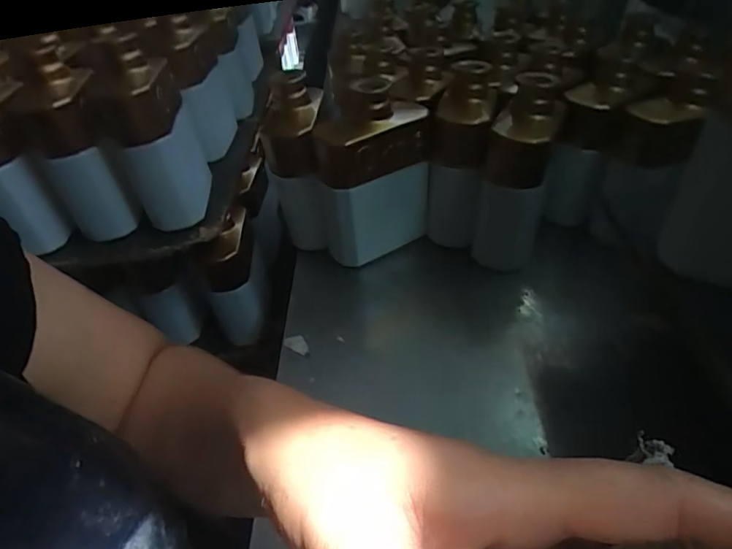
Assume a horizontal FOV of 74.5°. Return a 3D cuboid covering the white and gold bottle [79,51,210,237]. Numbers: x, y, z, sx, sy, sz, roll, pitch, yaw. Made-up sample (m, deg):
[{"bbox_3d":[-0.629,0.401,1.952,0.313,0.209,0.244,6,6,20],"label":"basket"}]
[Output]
[{"bbox_3d":[-0.199,-0.129,0.452,0.063,0.138,0.091,-9,40,-1],"label":"white and gold bottle"}]

